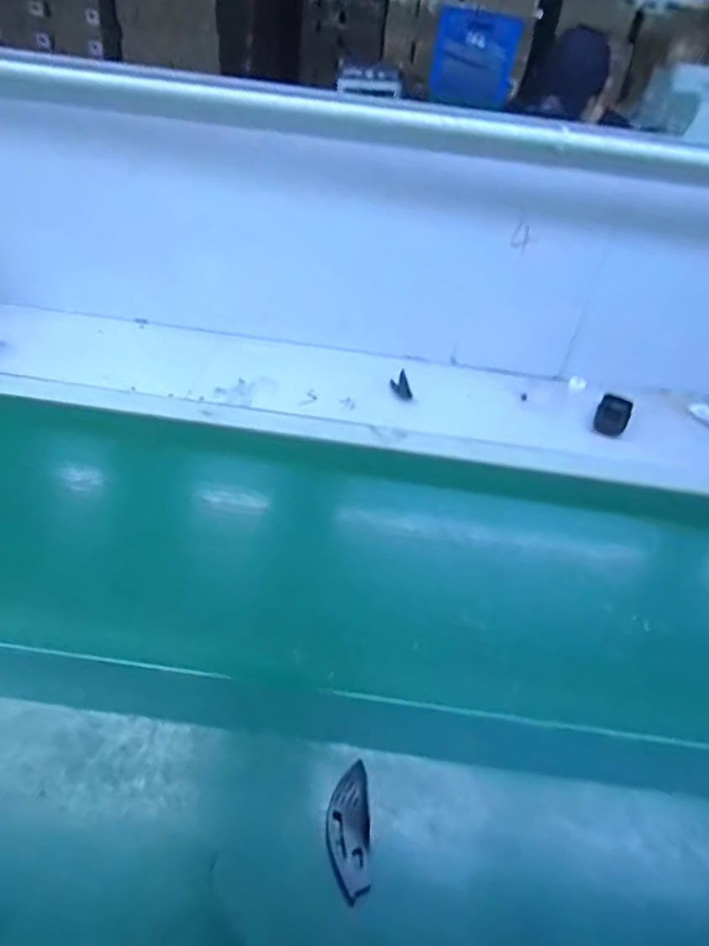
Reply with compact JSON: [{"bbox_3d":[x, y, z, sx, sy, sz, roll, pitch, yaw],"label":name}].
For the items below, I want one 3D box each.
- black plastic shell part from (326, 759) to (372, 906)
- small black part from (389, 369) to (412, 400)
[{"bbox_3d":[-0.005,0.293,0.486,0.034,0.008,0.097,2,41,-6],"label":"black plastic shell part"},{"bbox_3d":[0.077,-0.153,1.004,0.034,0.007,0.089,1,44,-8],"label":"small black part"}]

